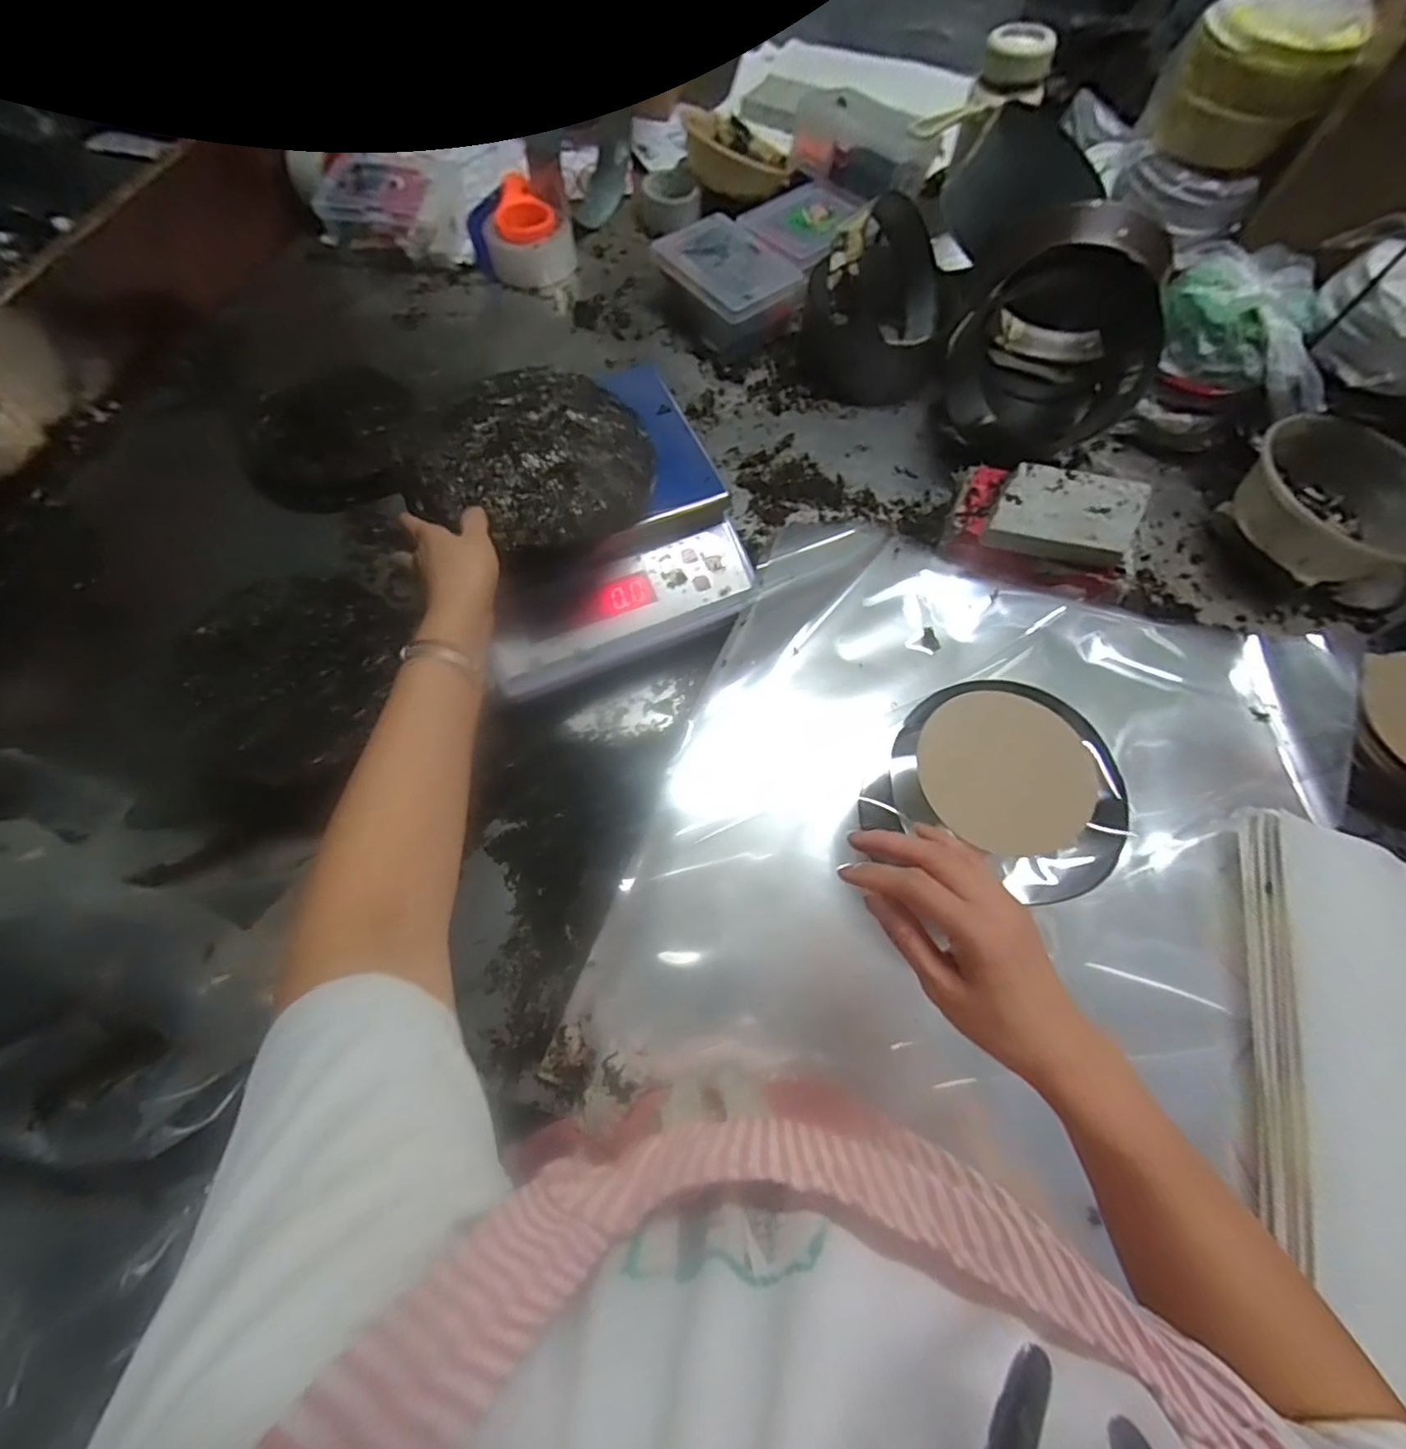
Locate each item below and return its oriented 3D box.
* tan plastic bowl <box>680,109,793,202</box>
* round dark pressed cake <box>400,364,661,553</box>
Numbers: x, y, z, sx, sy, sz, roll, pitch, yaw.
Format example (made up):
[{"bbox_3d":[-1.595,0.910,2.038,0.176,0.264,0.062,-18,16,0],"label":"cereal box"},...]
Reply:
[{"bbox_3d":[0.045,-0.899,0.969,0.165,0.057,0.157,-13,75,-21],"label":"tan plastic bowl"},{"bbox_3d":[-0.150,-0.234,0.549,0.181,0.033,0.203,38,71,13],"label":"round dark pressed cake"}]

